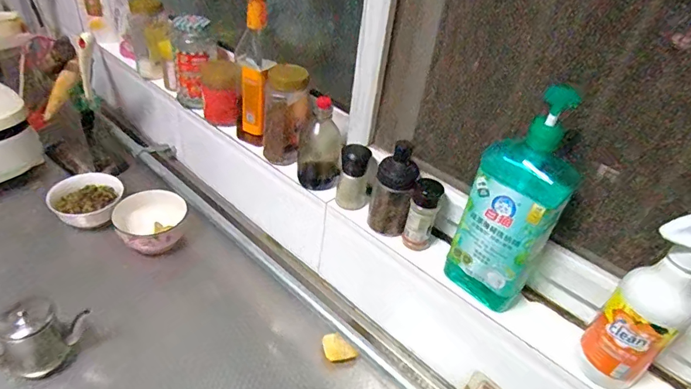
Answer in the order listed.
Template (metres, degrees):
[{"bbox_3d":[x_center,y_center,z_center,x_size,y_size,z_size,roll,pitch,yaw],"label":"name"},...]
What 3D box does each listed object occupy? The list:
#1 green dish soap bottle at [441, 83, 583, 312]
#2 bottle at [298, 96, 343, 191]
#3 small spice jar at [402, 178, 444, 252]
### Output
[{"bbox_3d":[0.194,0.015,0.508,0.055,0.261,0.092,-27,49,-36],"label":"green dish soap bottle"},{"bbox_3d":[-0.039,-0.074,0.693,0.067,0.146,0.051,3,38,-6],"label":"bottle"},{"bbox_3d":[0.107,0.029,0.619,0.039,0.096,0.043,13,38,6],"label":"small spice jar"}]

